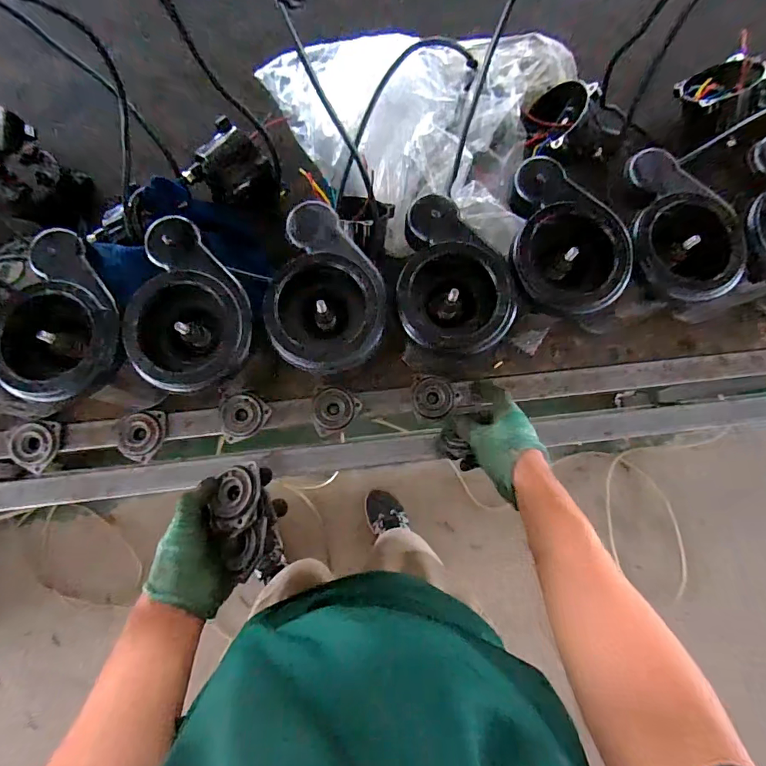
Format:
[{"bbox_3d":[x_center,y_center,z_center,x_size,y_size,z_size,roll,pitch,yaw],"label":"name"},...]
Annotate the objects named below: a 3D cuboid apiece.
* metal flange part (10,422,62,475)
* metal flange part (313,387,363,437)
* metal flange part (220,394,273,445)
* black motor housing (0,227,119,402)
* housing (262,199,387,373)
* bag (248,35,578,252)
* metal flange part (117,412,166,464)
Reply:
[{"bbox_3d":[-0.448,0.083,0.572,0.057,0.019,0.063,-1,82,-2],"label":"metal flange part"},{"bbox_3d":[-0.061,0.038,0.588,0.062,0.025,0.061,0,82,-2],"label":"metal flange part"},{"bbox_3d":[-0.181,0.043,0.583,0.063,0.012,0.060,-12,82,-4],"label":"metal flange part"},{"bbox_3d":[-0.309,-0.064,0.438,0.117,0.038,0.166,15,81,1],"label":"black motor housing"},{"bbox_3d":[-0.056,-0.093,0.447,0.126,0.048,0.160,14,81,0],"label":"housing"},{"bbox_3d":[0.052,-0.331,0.570,0.394,0.132,0.268,-5,82,-3],"label":"bag"},{"bbox_3d":[-0.315,0.071,0.577,0.058,0.013,0.063,-3,82,-2],"label":"metal flange part"}]

